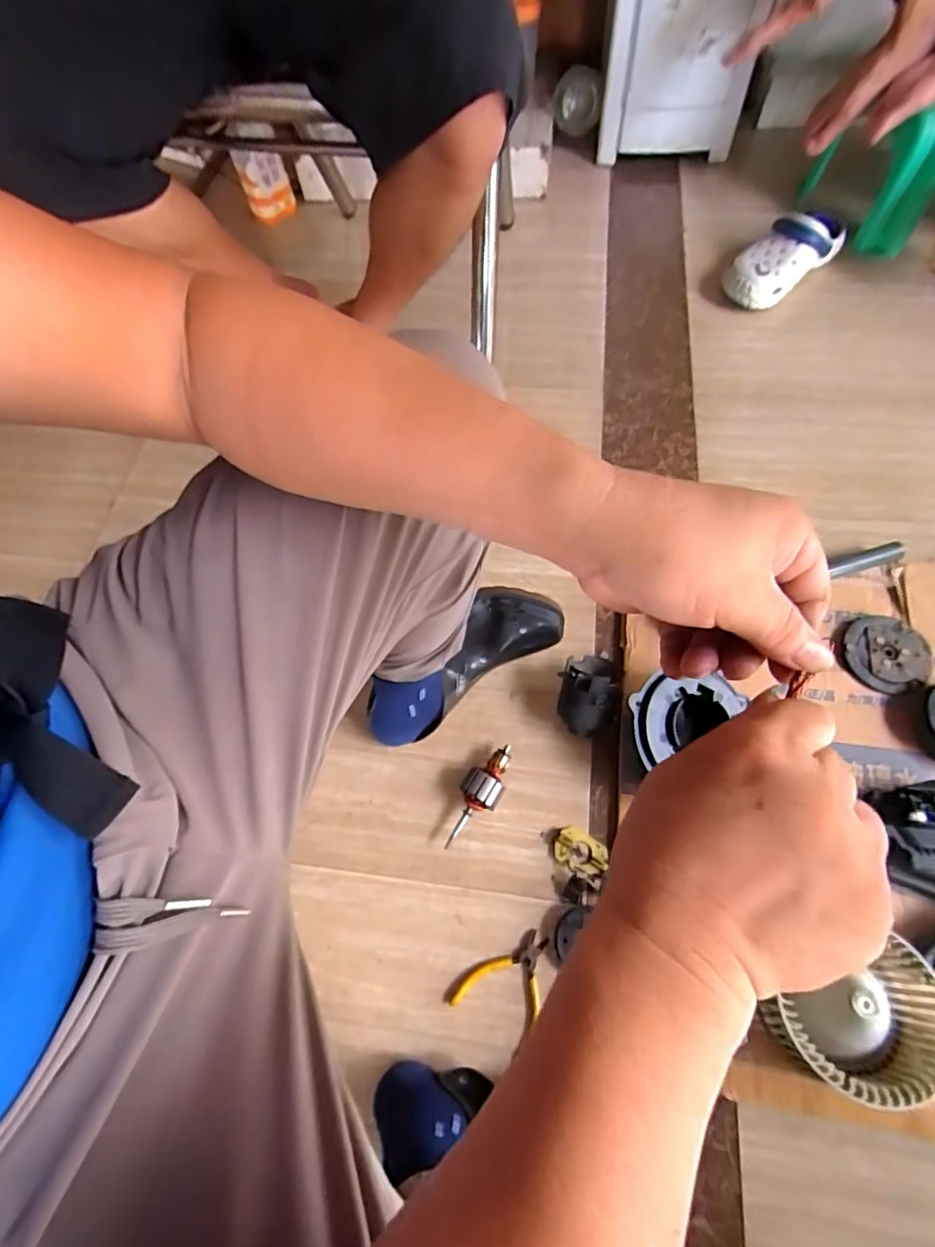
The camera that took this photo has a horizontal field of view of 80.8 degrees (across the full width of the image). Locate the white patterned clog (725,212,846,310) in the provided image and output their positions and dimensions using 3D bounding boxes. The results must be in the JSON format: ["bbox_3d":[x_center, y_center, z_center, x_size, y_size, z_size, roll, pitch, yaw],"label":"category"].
[{"bbox_3d":[0.600,-0.697,1.041,0.277,0.097,0.116,-42,68,-14],"label":"white patterned clog"}]

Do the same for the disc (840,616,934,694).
[{"bbox_3d":[0.532,0.039,0.698,0.097,0.013,0.102,-2,64,4],"label":"disc"}]

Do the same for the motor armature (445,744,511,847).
[{"bbox_3d":[0.015,0.206,0.656,0.046,0.049,0.130,24,69,16],"label":"motor armature"}]

